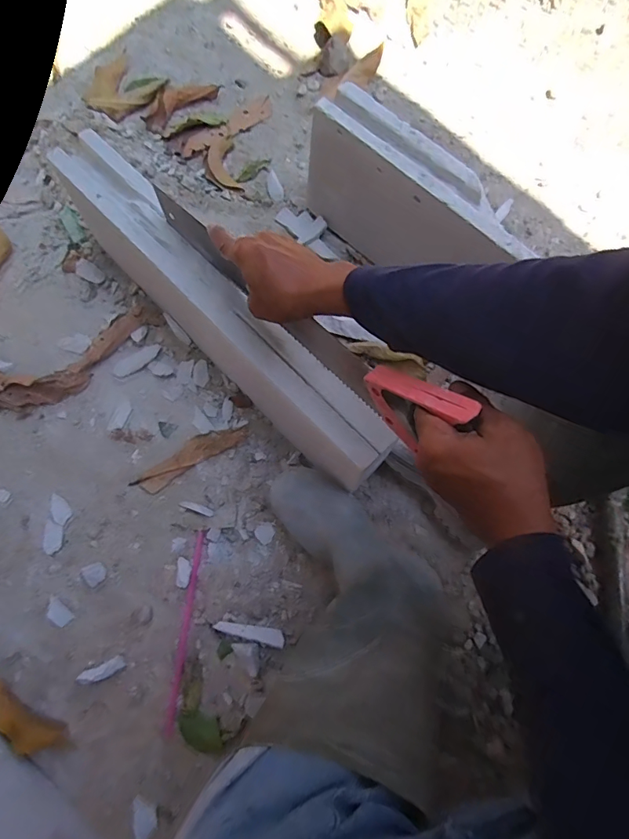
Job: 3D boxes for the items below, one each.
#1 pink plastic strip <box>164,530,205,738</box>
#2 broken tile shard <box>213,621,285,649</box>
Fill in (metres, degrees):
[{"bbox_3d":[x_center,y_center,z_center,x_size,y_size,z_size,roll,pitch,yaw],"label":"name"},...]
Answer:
[{"bbox_3d":[-0.171,0.278,0.604,0.012,0.007,0.253,8,73,2],"label":"pink plastic strip"},{"bbox_3d":[-0.083,0.276,0.597,0.090,0.004,0.020,17,50,-1],"label":"broken tile shard"}]

